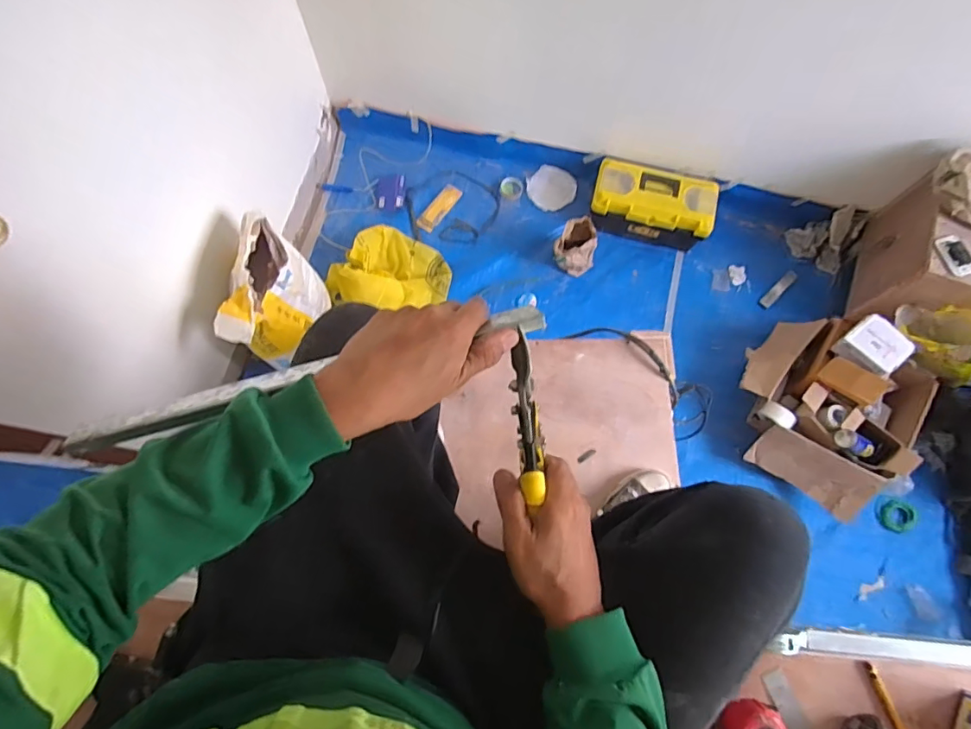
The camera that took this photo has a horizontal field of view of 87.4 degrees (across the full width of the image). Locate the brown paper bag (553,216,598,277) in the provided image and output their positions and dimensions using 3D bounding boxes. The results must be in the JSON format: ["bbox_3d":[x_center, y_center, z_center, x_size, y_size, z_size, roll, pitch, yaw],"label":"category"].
[{"bbox_3d":[0.306,-0.389,1.708,0.138,0.186,0.123,24,74,6],"label":"brown paper bag"}]

